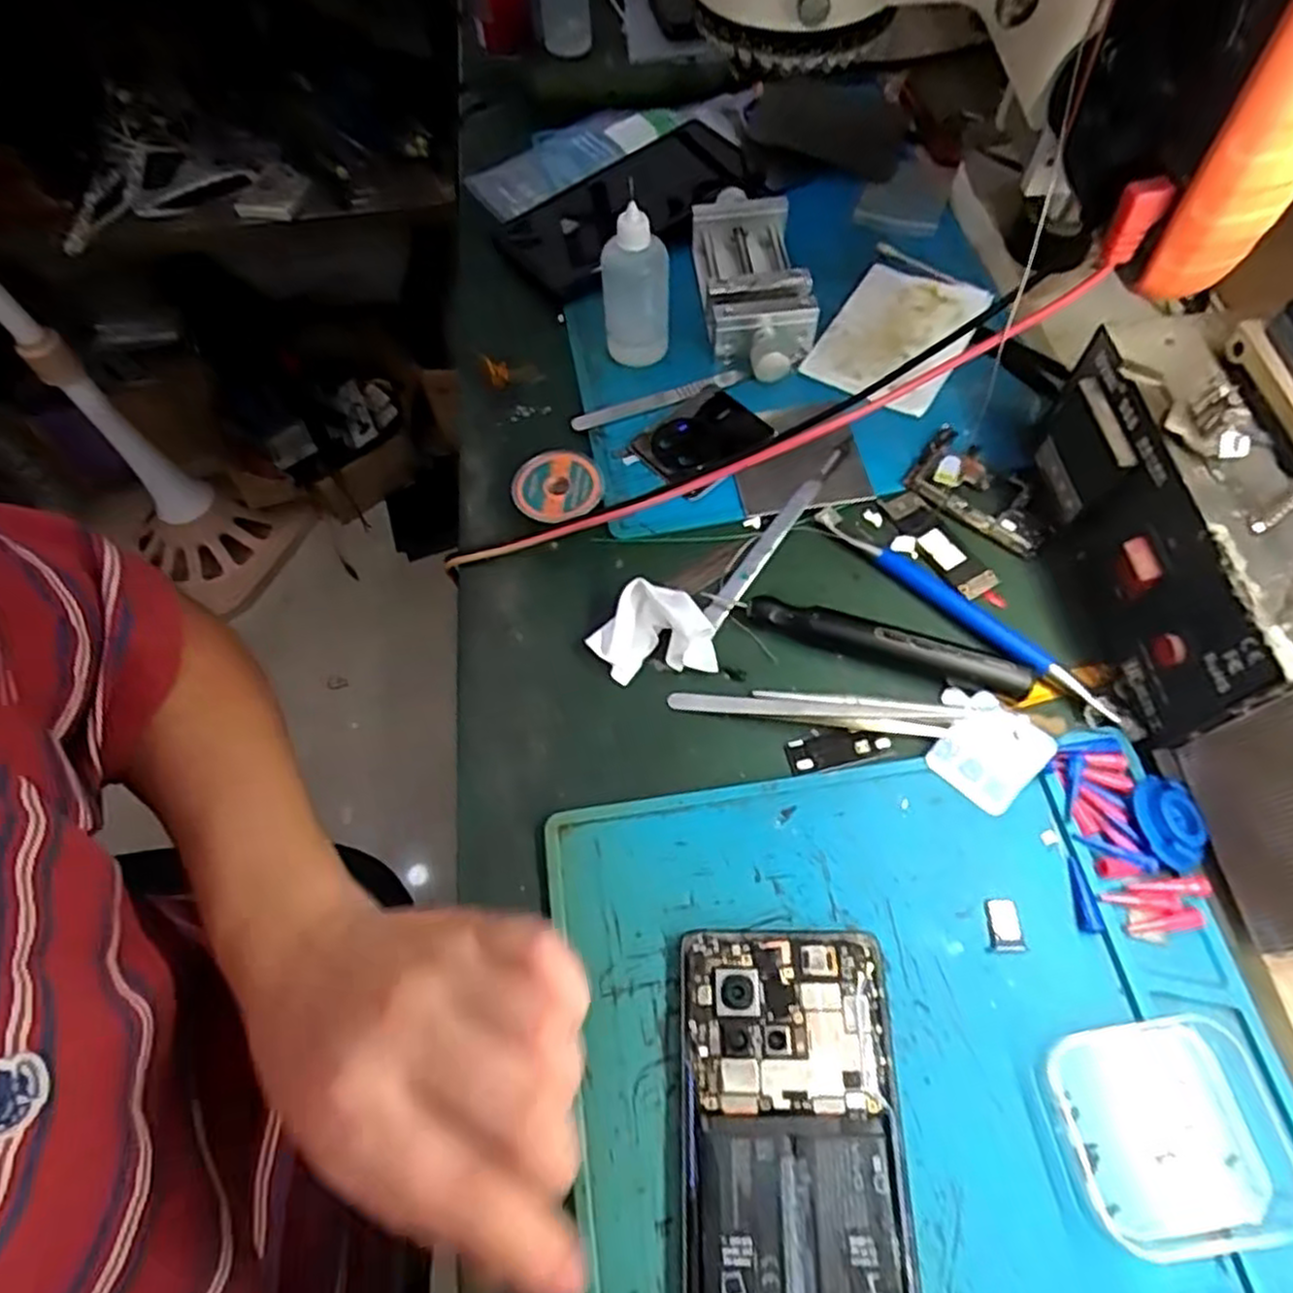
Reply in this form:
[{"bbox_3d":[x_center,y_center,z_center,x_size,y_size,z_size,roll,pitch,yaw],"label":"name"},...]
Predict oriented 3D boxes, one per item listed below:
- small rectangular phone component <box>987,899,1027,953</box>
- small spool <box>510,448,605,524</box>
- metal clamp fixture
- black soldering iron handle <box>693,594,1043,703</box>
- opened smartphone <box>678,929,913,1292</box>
[{"bbox_3d":[0.137,0.105,0.287,0.012,0.005,0.019,1,63,4],"label":"small rectangular phone component"},{"bbox_3d":[-0.045,-0.080,0.383,0.044,0.013,0.043,-2,63,3],"label":"small spool"},{"bbox_3d":[0.059,-0.205,0.431,0.056,0.034,0.119,-7,63,0],"label":"metal clamp fixture"},{"bbox_3d":[0.097,-0.004,0.337,0.139,0.014,0.014,18,65,13],"label":"black soldering iron handle"},{"bbox_3d":[0.047,0.180,0.249,0.072,0.007,0.161,0,62,4],"label":"opened smartphone"}]

